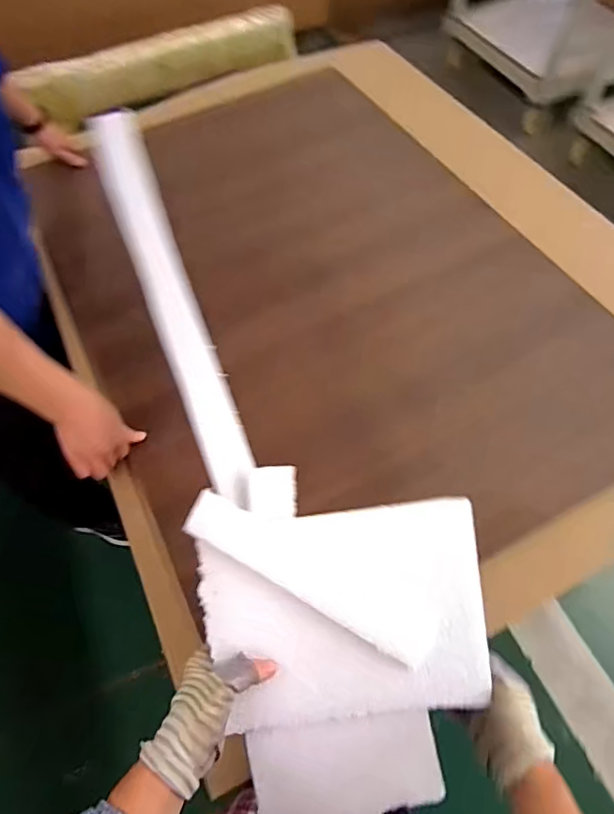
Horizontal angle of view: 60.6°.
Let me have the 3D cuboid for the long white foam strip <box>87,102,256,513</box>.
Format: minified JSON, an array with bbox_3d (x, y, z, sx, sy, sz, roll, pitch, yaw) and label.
[{"bbox_3d":[-0.145,-0.119,0.564,0.052,0.029,0.461,-19,77,-10],"label":"long white foam strip"}]

